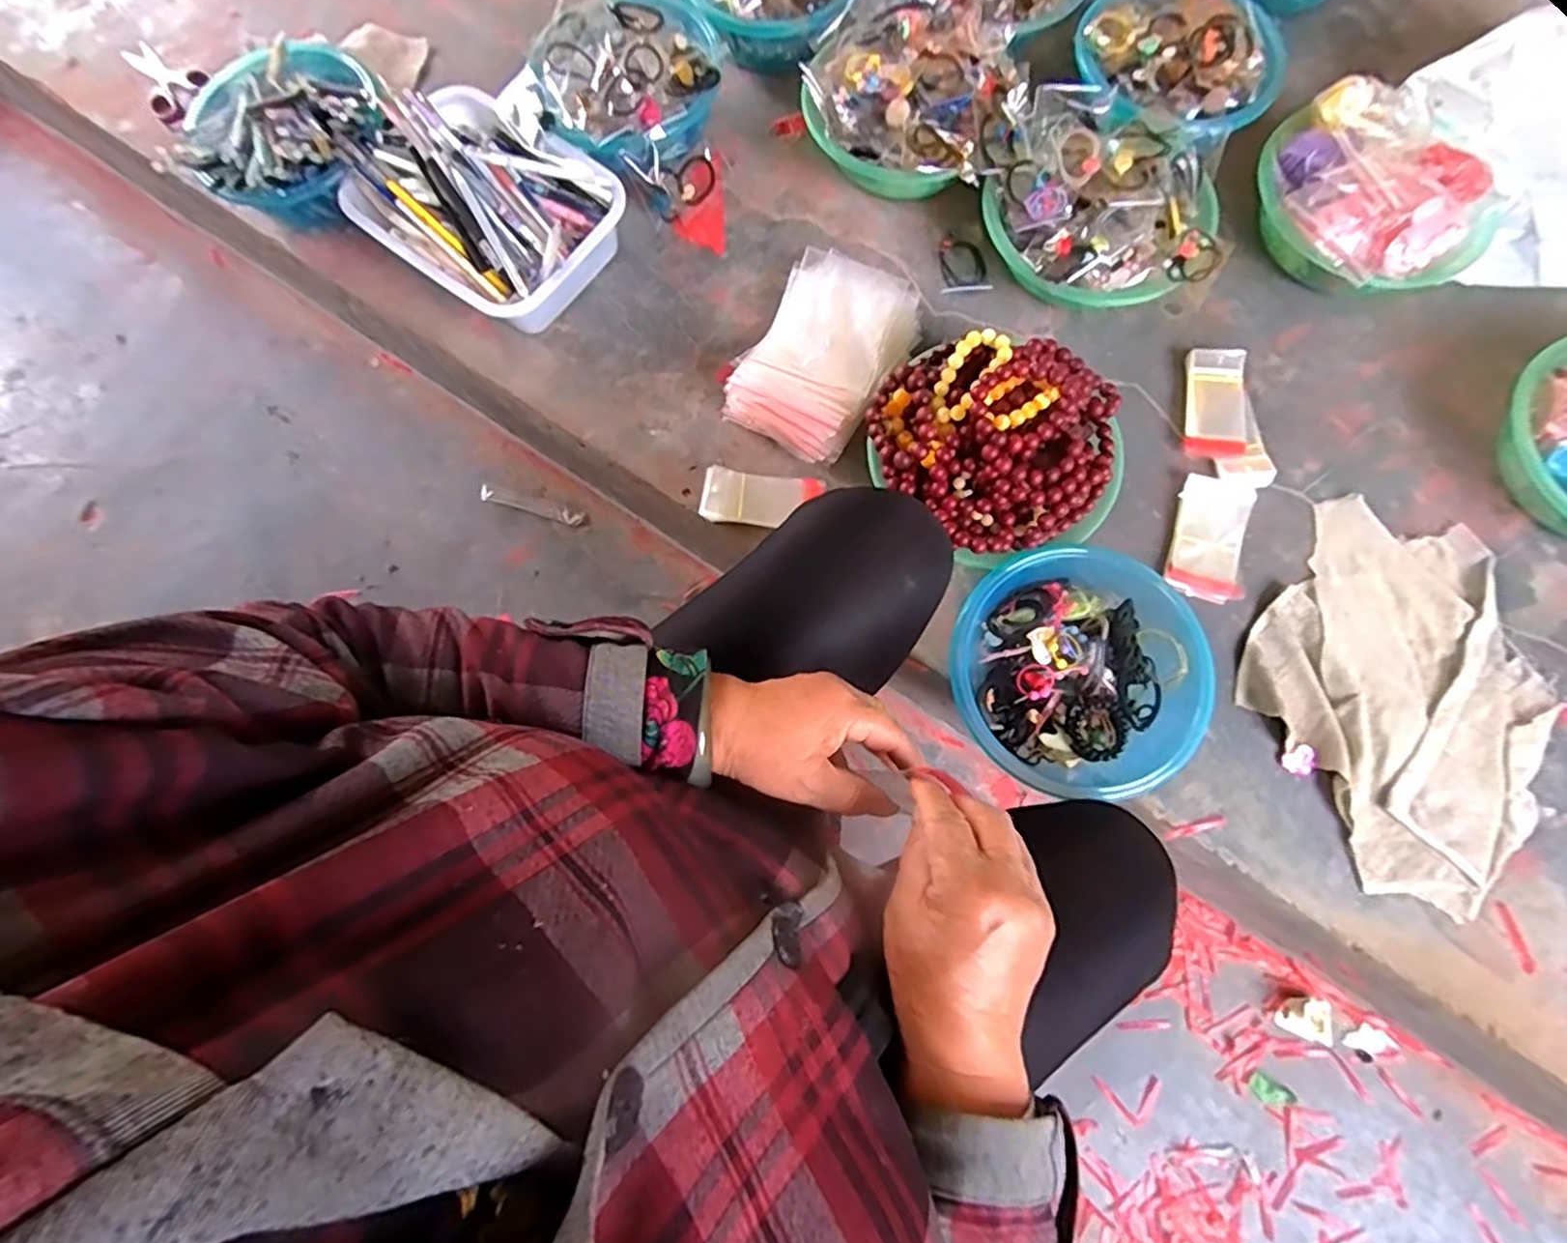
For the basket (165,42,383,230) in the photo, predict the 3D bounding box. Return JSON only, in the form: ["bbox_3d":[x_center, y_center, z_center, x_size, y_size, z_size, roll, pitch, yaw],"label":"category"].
[{"bbox_3d":[-0.579,-0.584,0.793,0.219,0.116,0.253,-27,77,-5],"label":"basket"}]

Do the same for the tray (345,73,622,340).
[{"bbox_3d":[-0.335,-0.464,0.746,0.291,0.118,0.196,35,79,9],"label":"tray"}]

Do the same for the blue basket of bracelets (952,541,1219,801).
[{"bbox_3d":[0.268,0.042,0.625,0.214,0.068,0.230,0,76,1],"label":"blue basket of bracelets"}]

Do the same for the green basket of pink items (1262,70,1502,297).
[{"bbox_3d":[0.611,-0.444,0.719,0.183,0.099,0.236,-33,78,-6],"label":"green basket of pink items"}]

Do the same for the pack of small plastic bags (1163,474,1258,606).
[{"bbox_3d":[0.435,-0.083,0.686,0.073,0.020,0.130,14,77,5],"label":"pack of small plastic bags"}]

